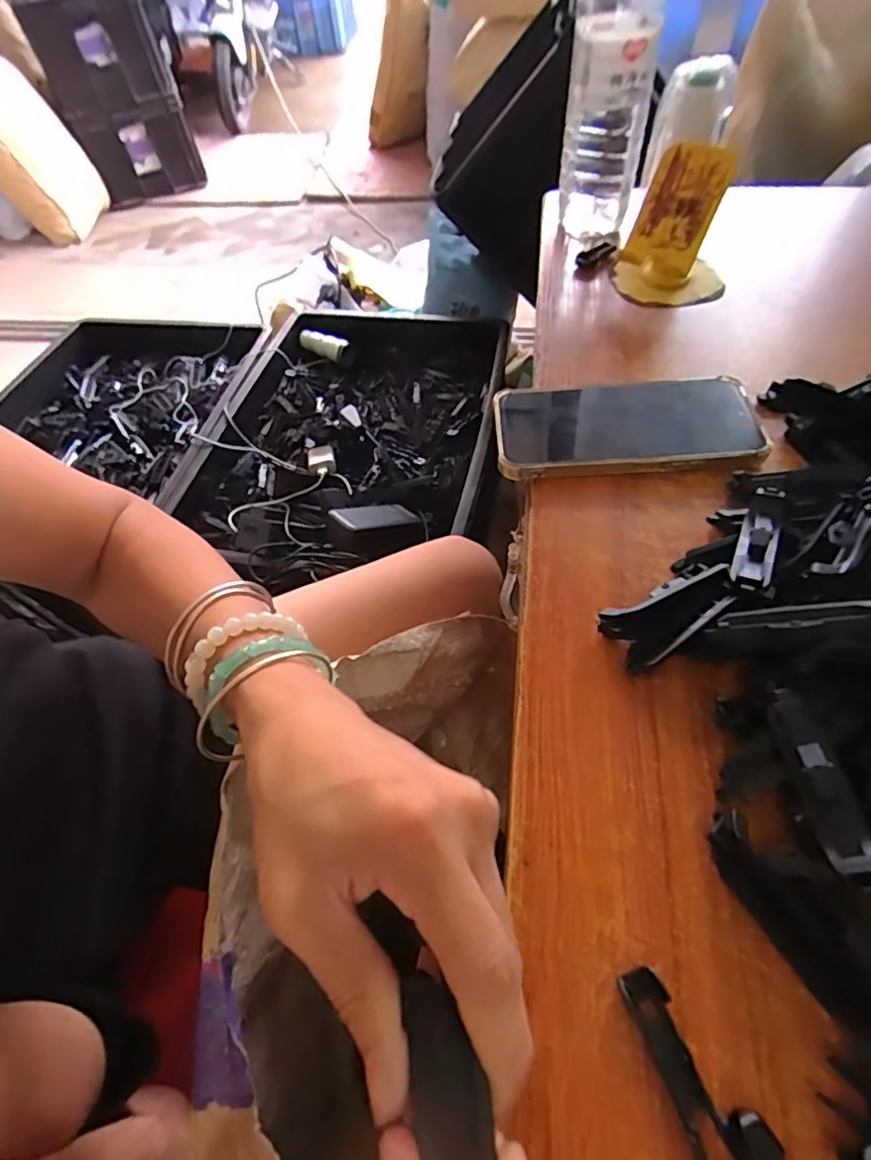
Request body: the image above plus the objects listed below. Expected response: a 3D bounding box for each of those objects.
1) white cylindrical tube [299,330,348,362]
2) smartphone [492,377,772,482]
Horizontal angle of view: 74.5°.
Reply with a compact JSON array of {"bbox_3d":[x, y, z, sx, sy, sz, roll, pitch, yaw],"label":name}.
[{"bbox_3d":[-0.209,-0.434,1.059,0.115,0.034,0.034,32,62,26],"label":"white cylindrical tube"},{"bbox_3d":[0.125,-0.105,0.380,0.167,0.011,0.082,-1,58,6],"label":"smartphone"}]

